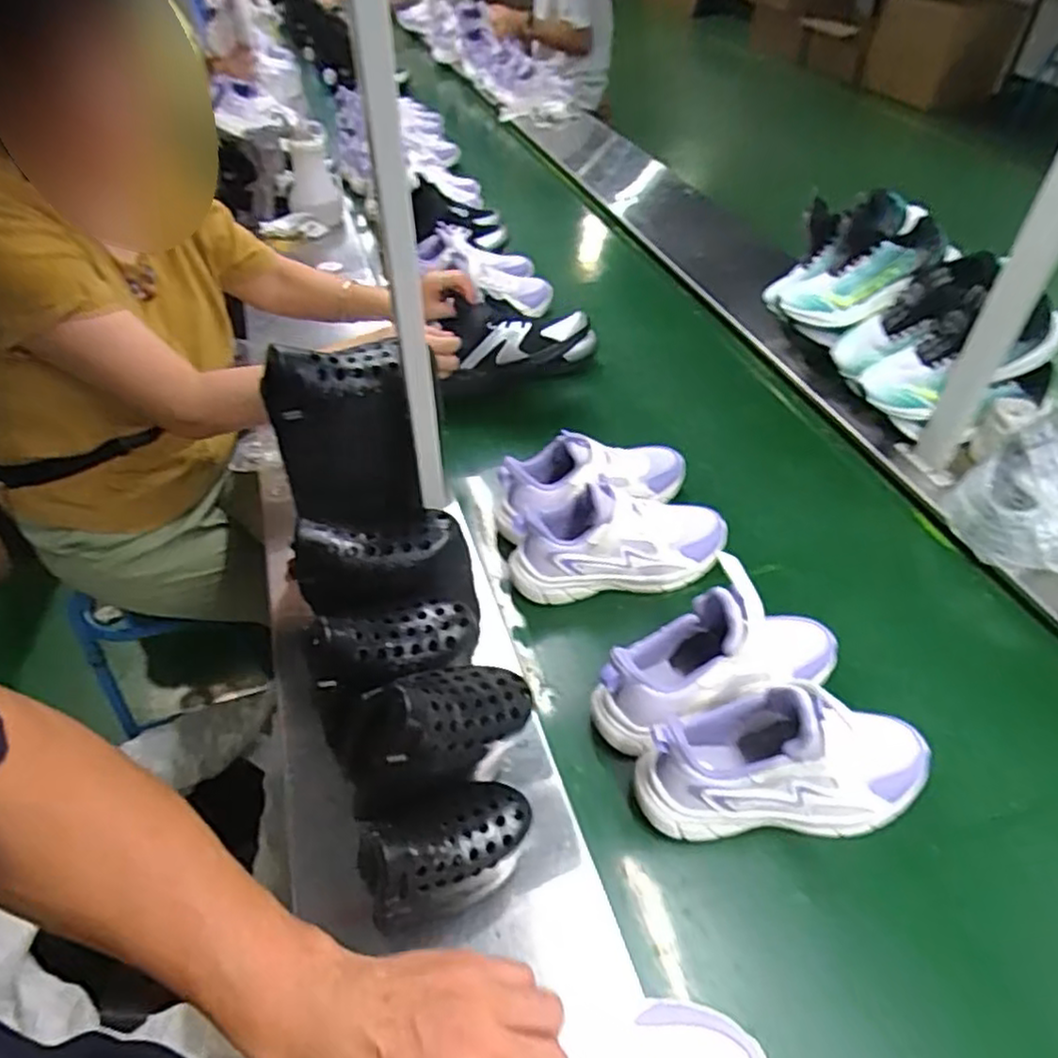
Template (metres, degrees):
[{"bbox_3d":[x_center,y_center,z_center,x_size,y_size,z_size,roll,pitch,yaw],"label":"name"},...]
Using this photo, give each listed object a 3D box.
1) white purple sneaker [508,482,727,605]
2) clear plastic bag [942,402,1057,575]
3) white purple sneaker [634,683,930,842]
[{"bbox_3d":[0.104,0.007,0.785,0.250,0.110,0.092,-8,45,-6],"label":"white purple sneaker"},{"bbox_3d":[0.615,-0.030,0.824,0.178,0.134,0.179,-33,53,-27],"label":"clear plastic bag"},{"bbox_3d":[0.220,0.191,0.587,0.245,0.142,0.077,-2,45,0],"label":"white purple sneaker"}]

